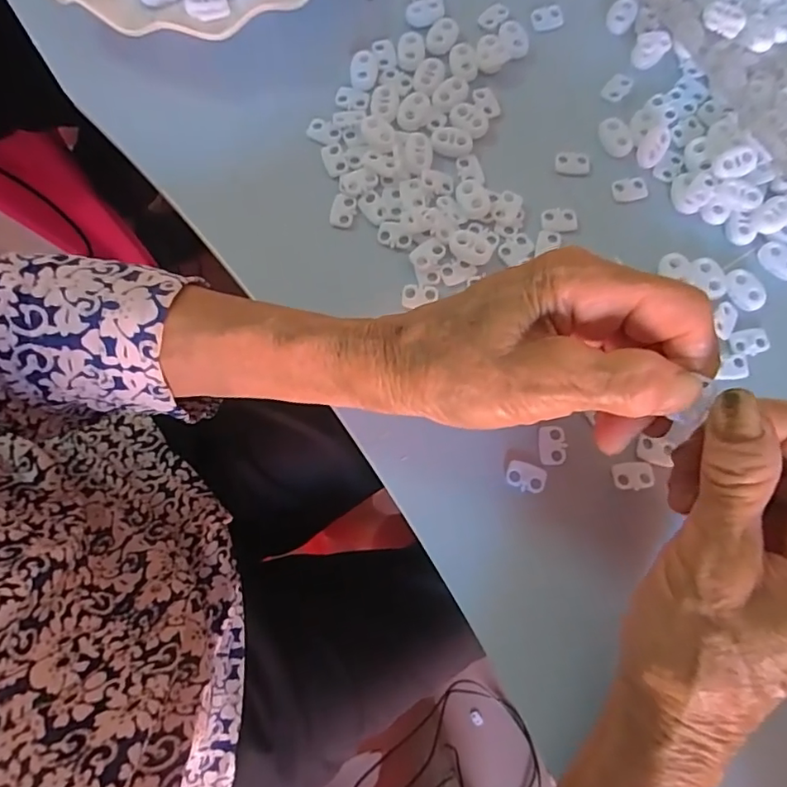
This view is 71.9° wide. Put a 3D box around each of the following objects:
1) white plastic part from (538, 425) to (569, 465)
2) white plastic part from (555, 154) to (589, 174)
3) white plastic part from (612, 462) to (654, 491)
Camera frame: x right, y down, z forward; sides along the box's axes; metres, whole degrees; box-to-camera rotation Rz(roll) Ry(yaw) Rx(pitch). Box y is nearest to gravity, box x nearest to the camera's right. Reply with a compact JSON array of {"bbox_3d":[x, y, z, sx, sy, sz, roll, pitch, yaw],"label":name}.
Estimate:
[{"bbox_3d":[0.075,0.024,0.255,0.014,0.004,0.018,0,76,0],"label":"white plastic part"},{"bbox_3d":[0.096,-0.123,0.290,0.018,0.004,0.010,3,76,1],"label":"white plastic part"},{"bbox_3d":[0.111,0.038,0.251,0.018,0.004,0.012,-4,76,-1],"label":"white plastic part"}]

